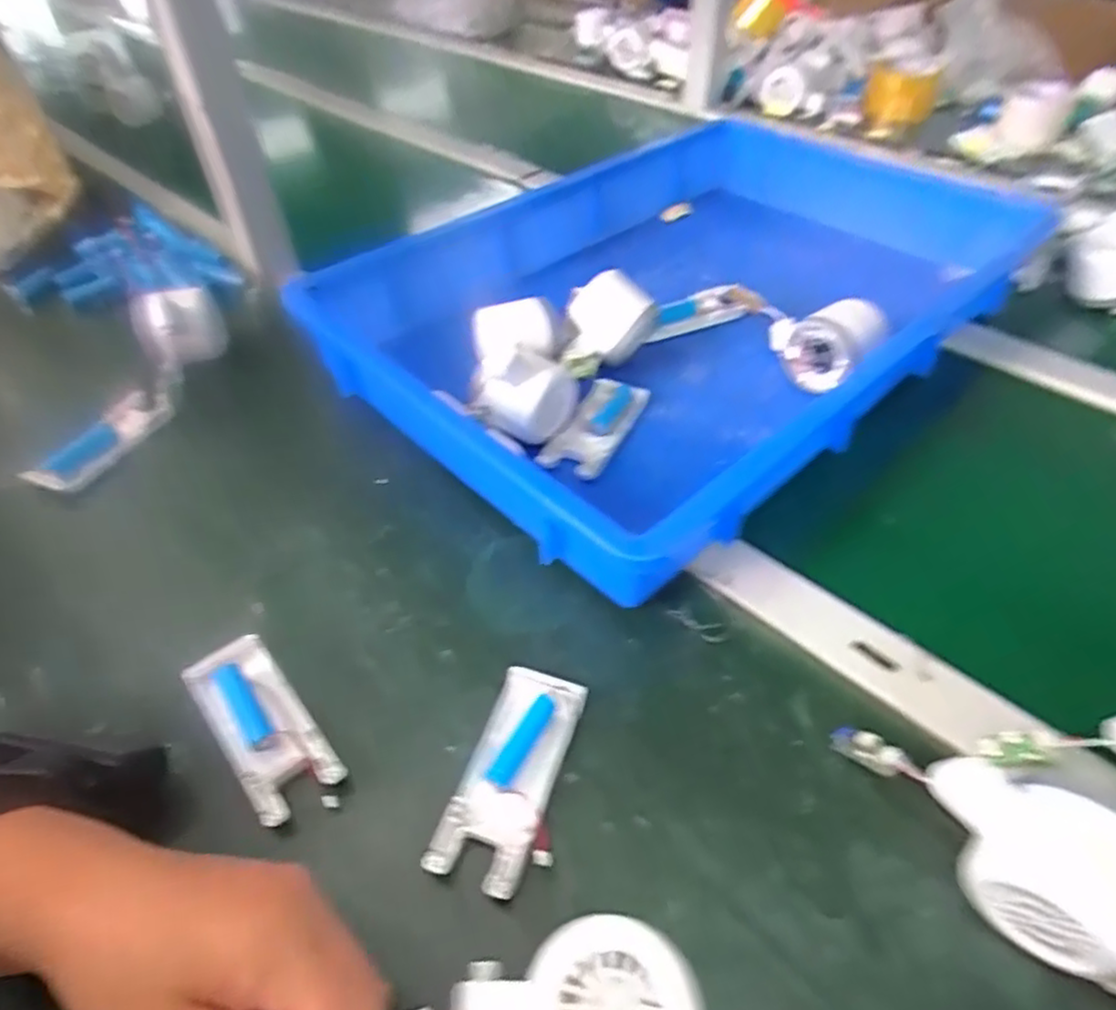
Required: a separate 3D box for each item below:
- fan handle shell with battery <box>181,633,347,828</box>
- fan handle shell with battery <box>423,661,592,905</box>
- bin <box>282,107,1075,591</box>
[{"bbox_3d":[-0.154,0.113,0.356,0.041,0.012,0.105,-33,54,-26],"label":"fan handle shell with battery"},{"bbox_3d":[-0.020,0.131,0.334,0.050,0.013,0.103,14,49,15],"label":"fan handle shell with battery"},{"bbox_3d":[0.114,-0.173,0.564,0.518,0.094,0.364,-34,54,-26],"label":"bin"}]

